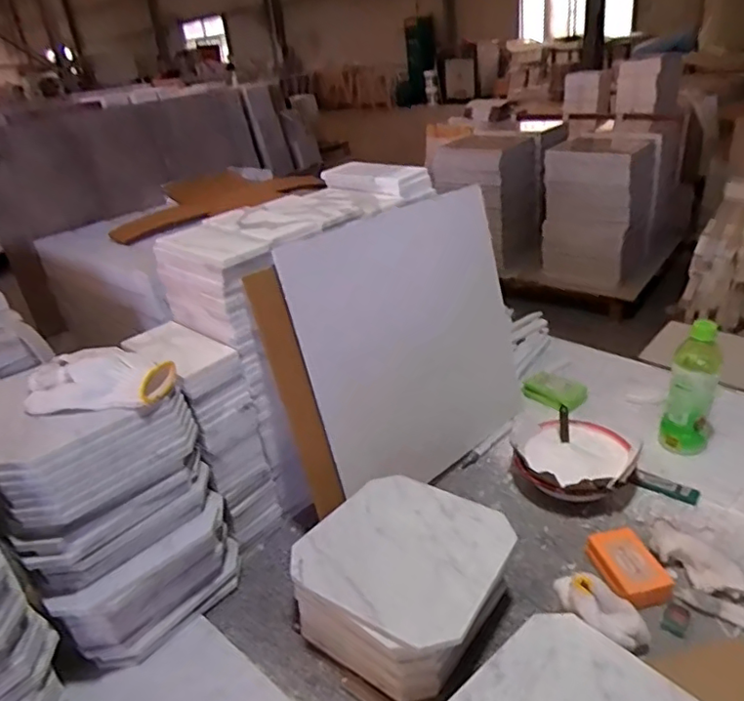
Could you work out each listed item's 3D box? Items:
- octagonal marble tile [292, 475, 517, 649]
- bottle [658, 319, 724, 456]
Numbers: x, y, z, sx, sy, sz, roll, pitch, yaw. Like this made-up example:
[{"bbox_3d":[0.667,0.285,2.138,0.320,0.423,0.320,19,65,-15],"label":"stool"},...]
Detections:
[{"bbox_3d":[0.034,0.222,0.664,0.211,0.018,0.200,14,34,35],"label":"octagonal marble tile"},{"bbox_3d":[0.468,0.064,0.863,0.063,0.215,0.058,11,33,31],"label":"bottle"}]

